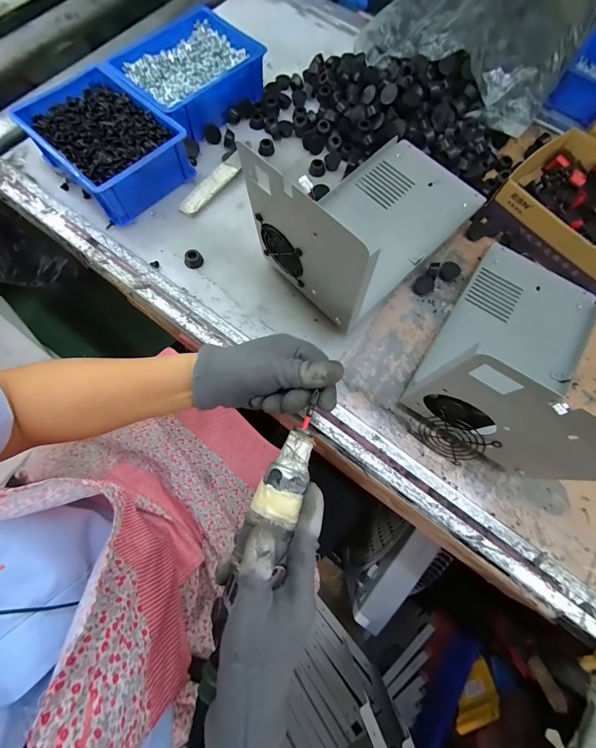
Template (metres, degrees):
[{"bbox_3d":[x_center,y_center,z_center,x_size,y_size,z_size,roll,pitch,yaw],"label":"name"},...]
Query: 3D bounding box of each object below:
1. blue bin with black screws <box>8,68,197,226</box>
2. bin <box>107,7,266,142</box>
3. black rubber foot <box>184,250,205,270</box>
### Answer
[{"bbox_3d":[-0.262,-0.320,0.442,0.191,0.065,0.145,43,77,11],"label":"blue bin with black screws"},{"bbox_3d":[-0.161,-0.454,0.485,0.156,0.061,0.193,44,77,12],"label":"bin"},{"bbox_3d":[-0.140,-0.153,0.423,0.025,0.015,0.021,-23,75,-8],"label":"black rubber foot"}]

